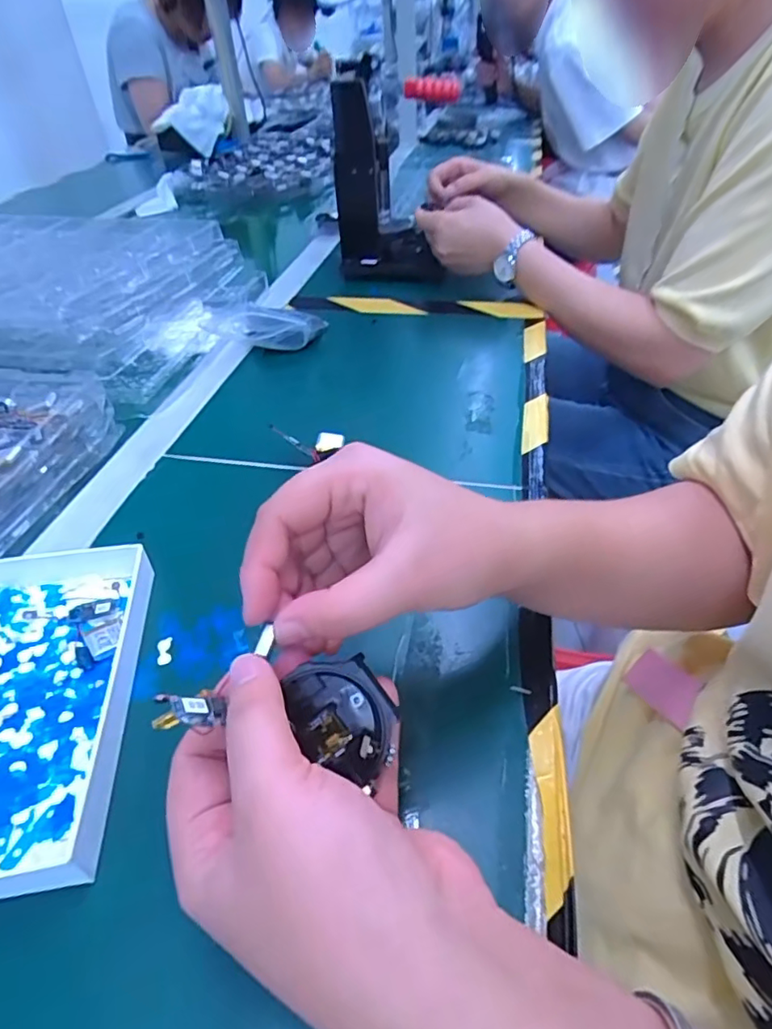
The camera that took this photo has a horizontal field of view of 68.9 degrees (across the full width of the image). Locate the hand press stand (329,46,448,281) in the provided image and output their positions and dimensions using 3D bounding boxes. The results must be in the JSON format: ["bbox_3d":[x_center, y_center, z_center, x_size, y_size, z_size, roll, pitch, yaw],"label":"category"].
[{"bbox_3d":[0.001,-0.420,0.694,0.127,0.210,0.168,-6,41,0],"label":"hand press stand"}]

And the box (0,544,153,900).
[{"bbox_3d":[-0.187,0.089,0.283,0.109,0.023,0.179,-9,41,-3],"label":"box"}]

